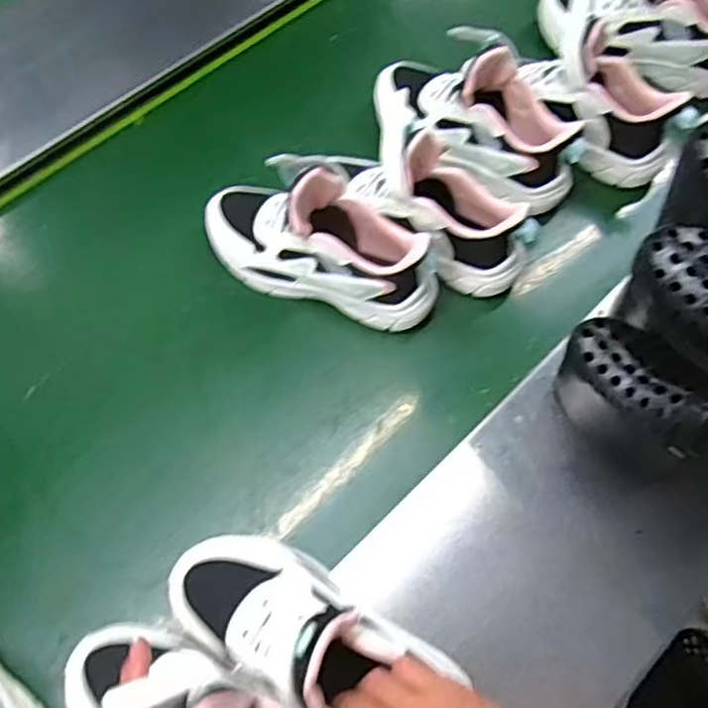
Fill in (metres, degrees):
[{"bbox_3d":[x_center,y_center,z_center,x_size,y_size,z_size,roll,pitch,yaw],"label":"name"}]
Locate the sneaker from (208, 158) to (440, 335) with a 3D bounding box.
[{"bbox_3d":[-0.038,-0.122,0.650,0.254,0.149,0.096,23,69,11],"label":"sneaker"}]

